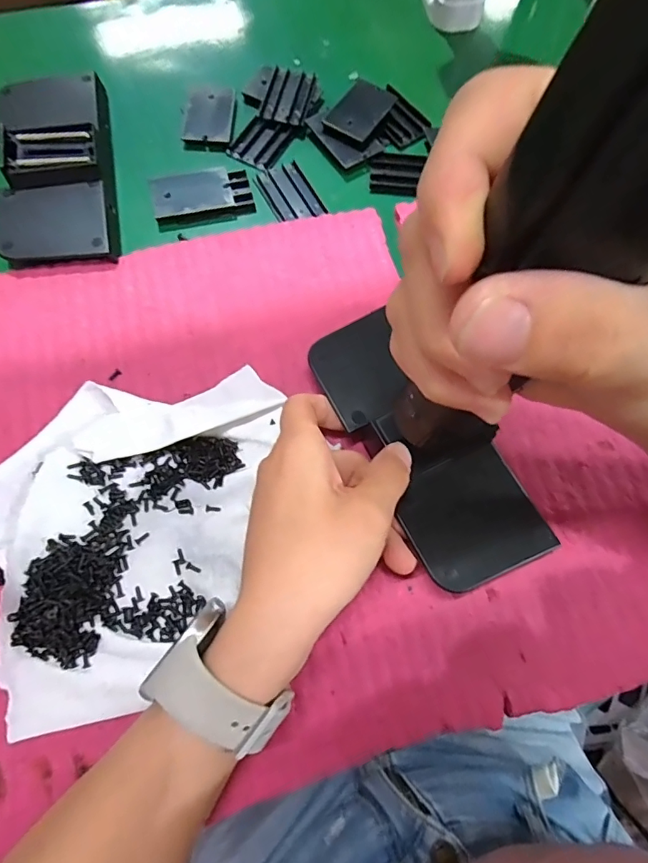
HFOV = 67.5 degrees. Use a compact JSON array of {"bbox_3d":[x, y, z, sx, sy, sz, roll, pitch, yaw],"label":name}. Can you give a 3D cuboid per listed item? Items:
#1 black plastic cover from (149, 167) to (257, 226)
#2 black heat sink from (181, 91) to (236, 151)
[{"bbox_3d":[-0.086,-0.169,0.343,0.069,0.005,0.038,-11,71,-6],"label":"black plastic cover"},{"bbox_3d":[-0.087,-0.241,0.371,0.036,0.004,0.058,3,70,-1],"label":"black heat sink"}]

